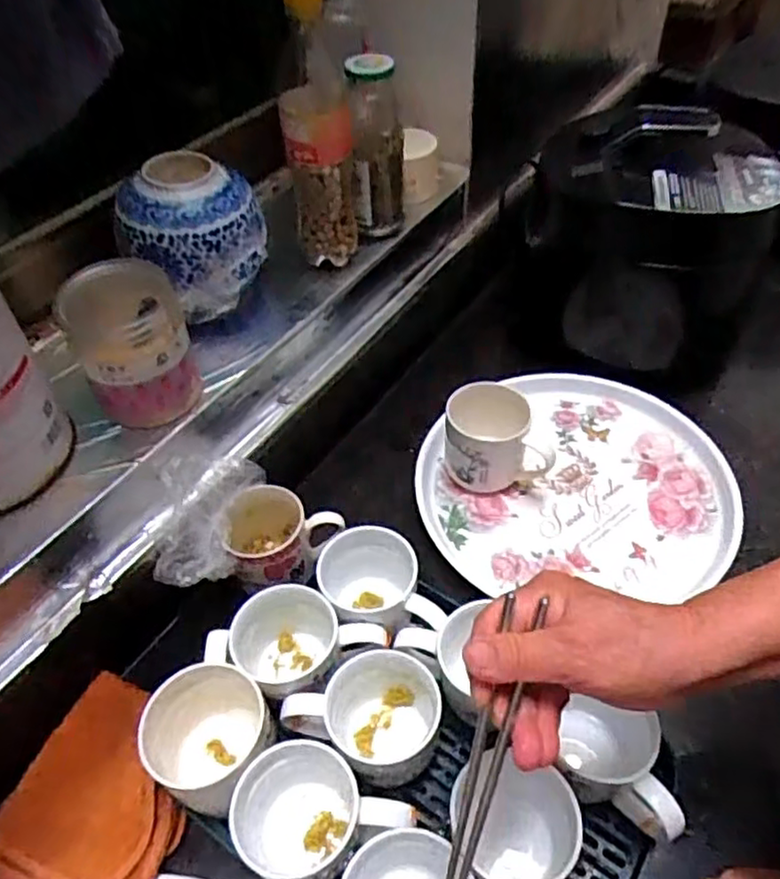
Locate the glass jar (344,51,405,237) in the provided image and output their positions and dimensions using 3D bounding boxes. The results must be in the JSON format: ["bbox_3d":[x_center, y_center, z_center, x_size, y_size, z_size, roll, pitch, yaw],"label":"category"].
[{"bbox_3d":[-0.012,-0.288,0.657,0.052,0.167,0.059,-4,48,0],"label":"glass jar"}]

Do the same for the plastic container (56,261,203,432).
[{"bbox_3d":[-0.201,-0.073,0.519,0.086,0.112,0.073,-24,51,-17],"label":"plastic container"}]

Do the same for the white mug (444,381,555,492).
[{"bbox_3d":[0.105,0.003,0.673,0.097,0.091,0.086,-5,48,0],"label":"white mug"}]

